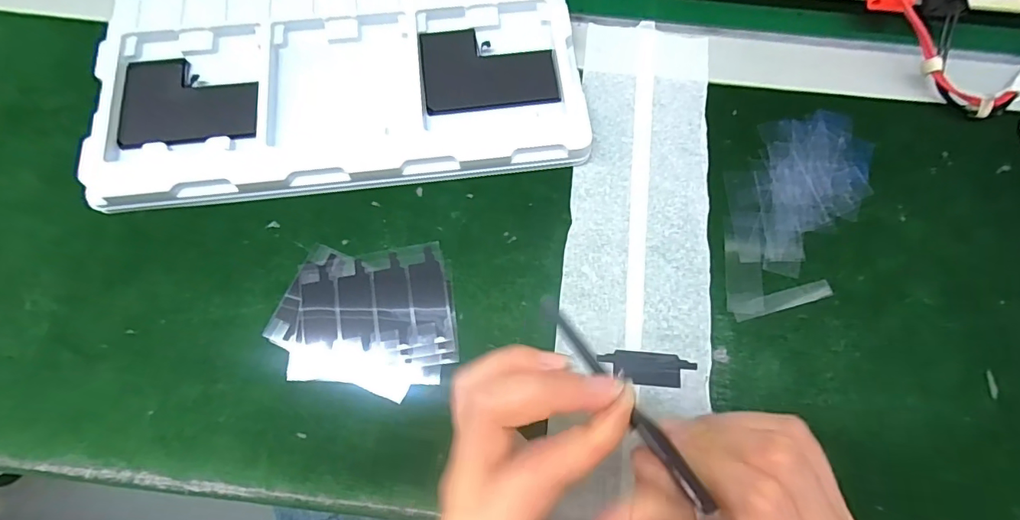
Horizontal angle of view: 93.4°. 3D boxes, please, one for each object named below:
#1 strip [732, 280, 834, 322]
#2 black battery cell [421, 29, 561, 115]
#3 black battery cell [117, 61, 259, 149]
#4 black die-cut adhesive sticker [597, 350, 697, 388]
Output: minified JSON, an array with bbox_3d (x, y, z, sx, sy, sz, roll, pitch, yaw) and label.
[{"bbox_3d":[0.166,0.025,0.293,0.062,0.004,0.011,-14,74,-6],"label":"strip"},{"bbox_3d":[-0.014,-0.132,0.333,0.089,0.006,0.063,-6,74,-4],"label":"black battery cell"},{"bbox_3d":[-0.215,-0.107,0.324,0.086,0.008,0.064,-5,74,-3],"label":"black battery cell"},{"bbox_3d":[0.080,0.063,0.281,0.055,0.004,0.018,6,73,0],"label":"black die-cut adhesive sticker"}]

